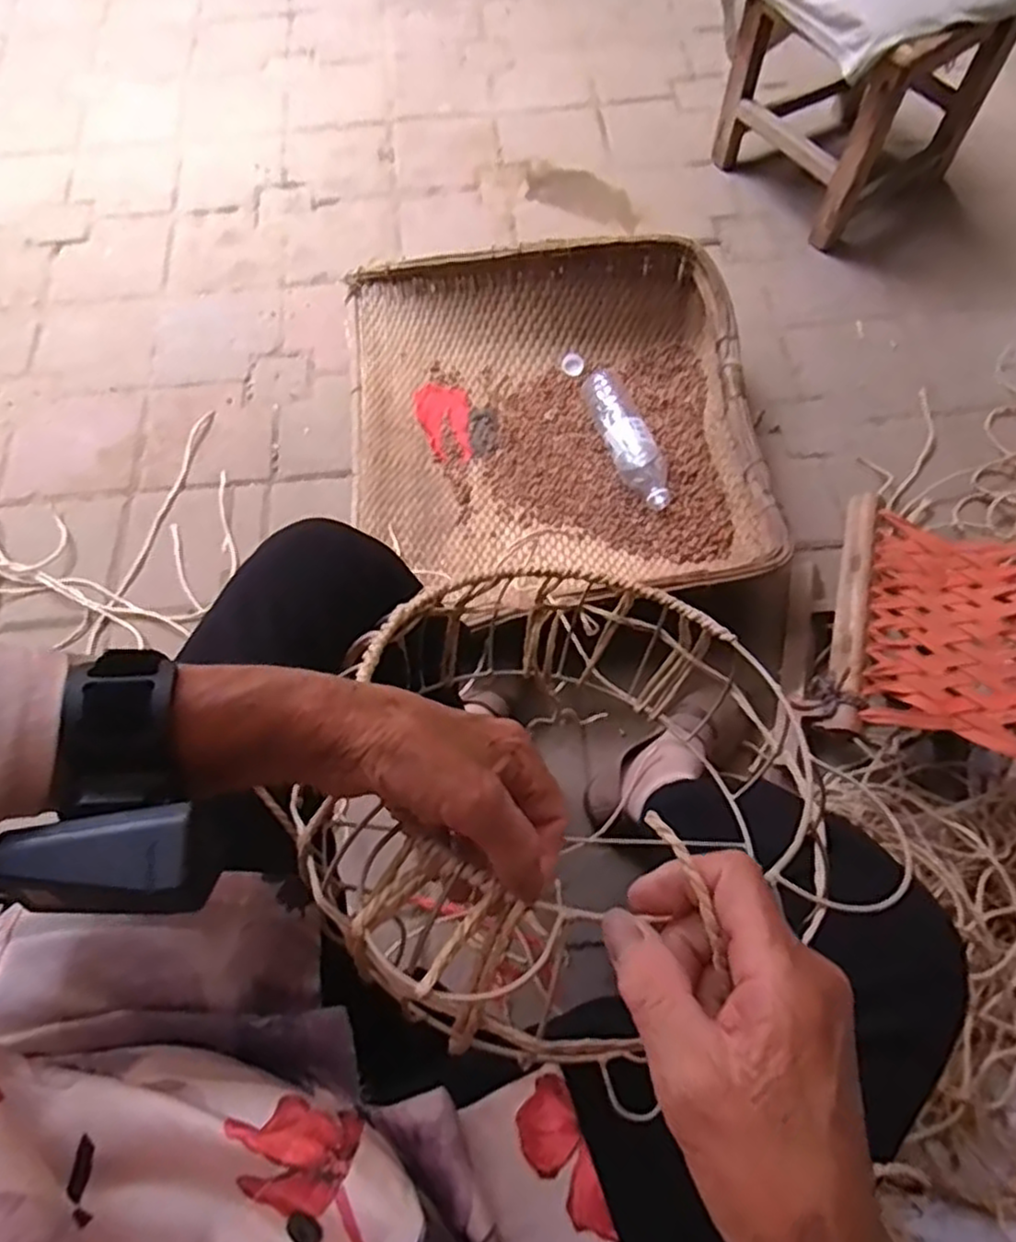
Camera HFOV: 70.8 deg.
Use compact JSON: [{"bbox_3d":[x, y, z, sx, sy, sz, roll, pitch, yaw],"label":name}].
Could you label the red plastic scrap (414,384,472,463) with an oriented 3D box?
[{"bbox_3d":[-0.096,-0.299,1.076,0.078,0.015,0.143,-9,65,-2],"label":"red plastic scrap"}]

